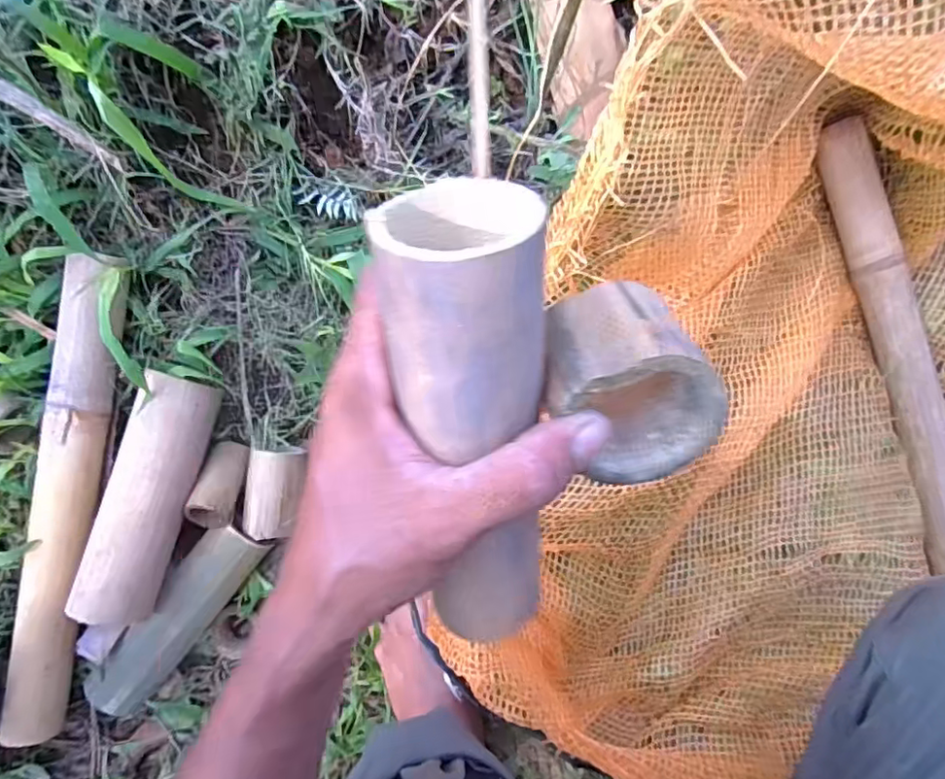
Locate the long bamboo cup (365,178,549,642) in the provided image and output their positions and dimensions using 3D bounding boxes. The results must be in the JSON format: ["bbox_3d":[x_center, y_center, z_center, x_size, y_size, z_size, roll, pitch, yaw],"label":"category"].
[{"bbox_3d":[0.003,0.026,0.239,0.052,0.055,0.209,-7,123,-1],"label":"long bamboo cup"}]

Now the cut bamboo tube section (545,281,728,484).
[{"bbox_3d":[0.061,-0.004,0.235,0.056,0.067,0.067,-26,121,12],"label":"cut bamboo tube section"}]

